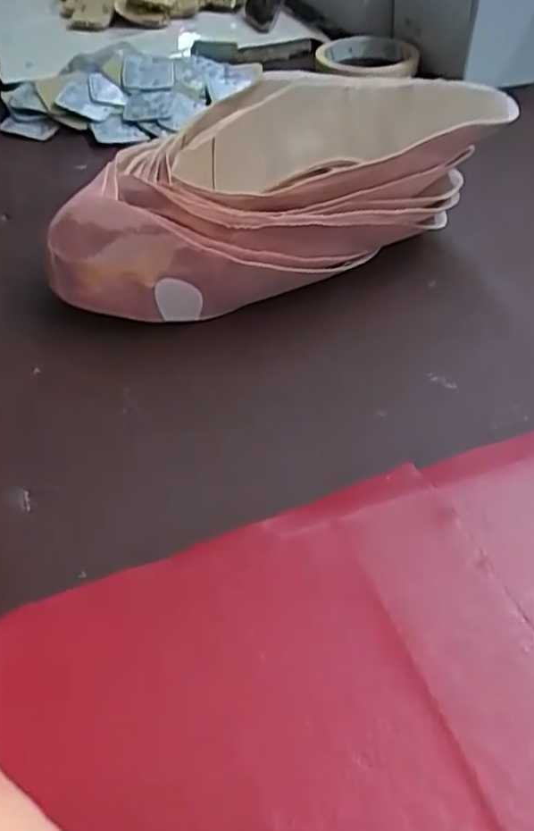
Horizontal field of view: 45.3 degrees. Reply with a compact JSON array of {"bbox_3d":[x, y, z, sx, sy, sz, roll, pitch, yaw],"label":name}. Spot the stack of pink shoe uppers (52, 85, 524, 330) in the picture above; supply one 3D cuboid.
[{"bbox_3d":[0.007,-0.122,0.353,0.248,0.073,0.131,-27,49,-19],"label":"stack of pink shoe uppers"}]

